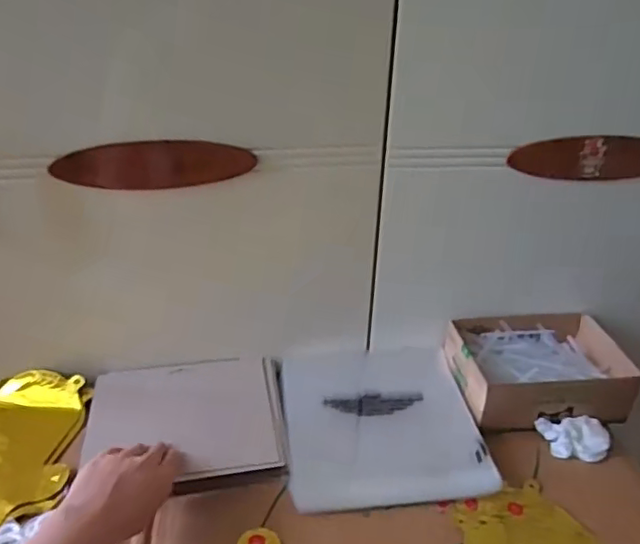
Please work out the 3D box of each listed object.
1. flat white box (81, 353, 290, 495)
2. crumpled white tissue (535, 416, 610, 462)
[{"bbox_3d":[-0.144,0.154,0.629,0.207,0.016,0.171,-2,33,-6],"label":"flat white box"},{"bbox_3d":[0.273,0.180,0.616,0.066,0.023,0.048,-2,32,-5],"label":"crumpled white tissue"}]

